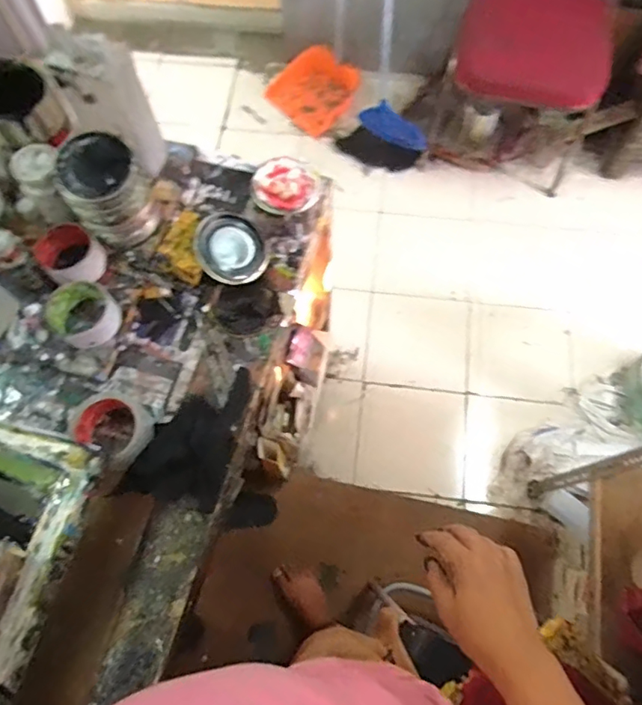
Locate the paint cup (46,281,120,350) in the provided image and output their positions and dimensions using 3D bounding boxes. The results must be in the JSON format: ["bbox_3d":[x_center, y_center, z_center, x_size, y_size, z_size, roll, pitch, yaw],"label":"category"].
[{"bbox_3d":[-0.321,-0.050,0.738,0.083,0.049,0.082,0,68,1],"label":"paint cup"}]

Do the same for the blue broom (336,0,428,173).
[{"bbox_3d":[0.208,-1.040,1.570,0.266,1.030,0.158,-3,45,0],"label":"blue broom"}]

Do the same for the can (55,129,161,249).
[{"bbox_3d":[-0.293,-0.219,0.728,0.096,0.127,0.095,0,68,1],"label":"can"}]

